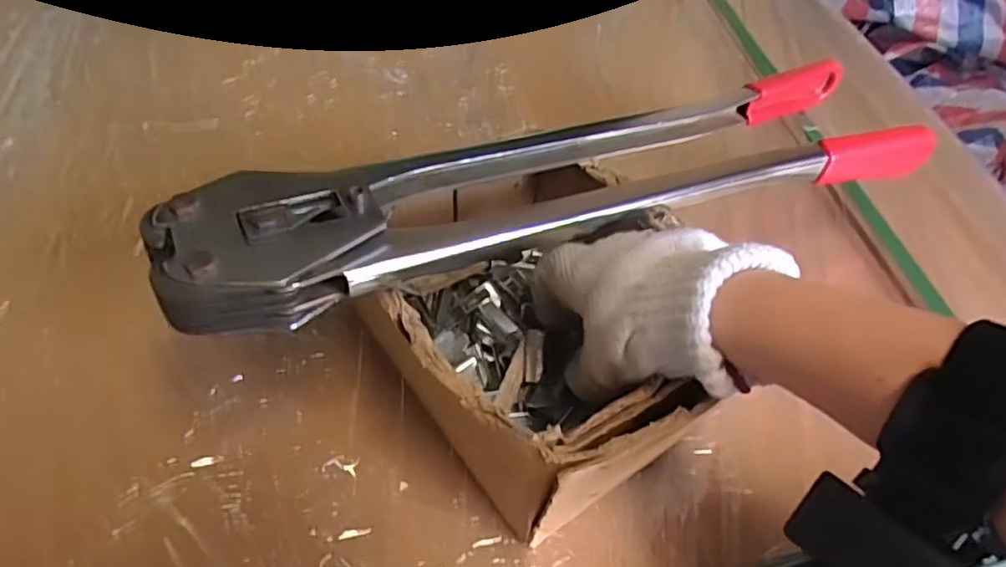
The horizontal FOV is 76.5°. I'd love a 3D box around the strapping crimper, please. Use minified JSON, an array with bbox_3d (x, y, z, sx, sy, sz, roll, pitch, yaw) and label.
[{"bbox_3d":[0.075,-0.079,0.408,0.536,0.076,0.103,-19,53,-22],"label":"strapping crimper"}]

